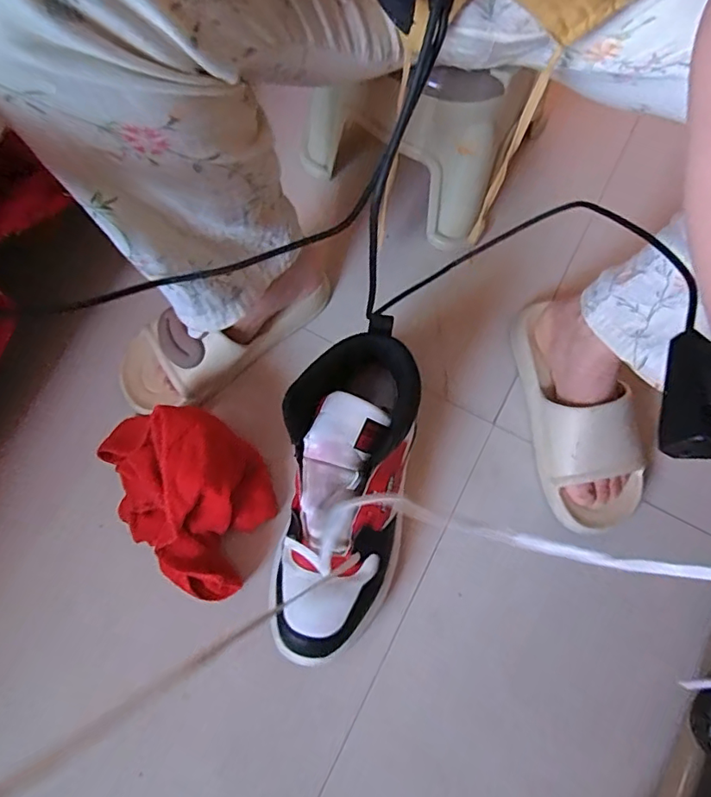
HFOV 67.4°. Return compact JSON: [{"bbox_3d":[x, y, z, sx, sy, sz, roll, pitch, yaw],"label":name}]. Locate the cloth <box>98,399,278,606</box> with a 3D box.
[{"bbox_3d":[-0.163,0.084,0.521,0.135,0.099,0.204,-39,78,-12],"label":"cloth"}]

